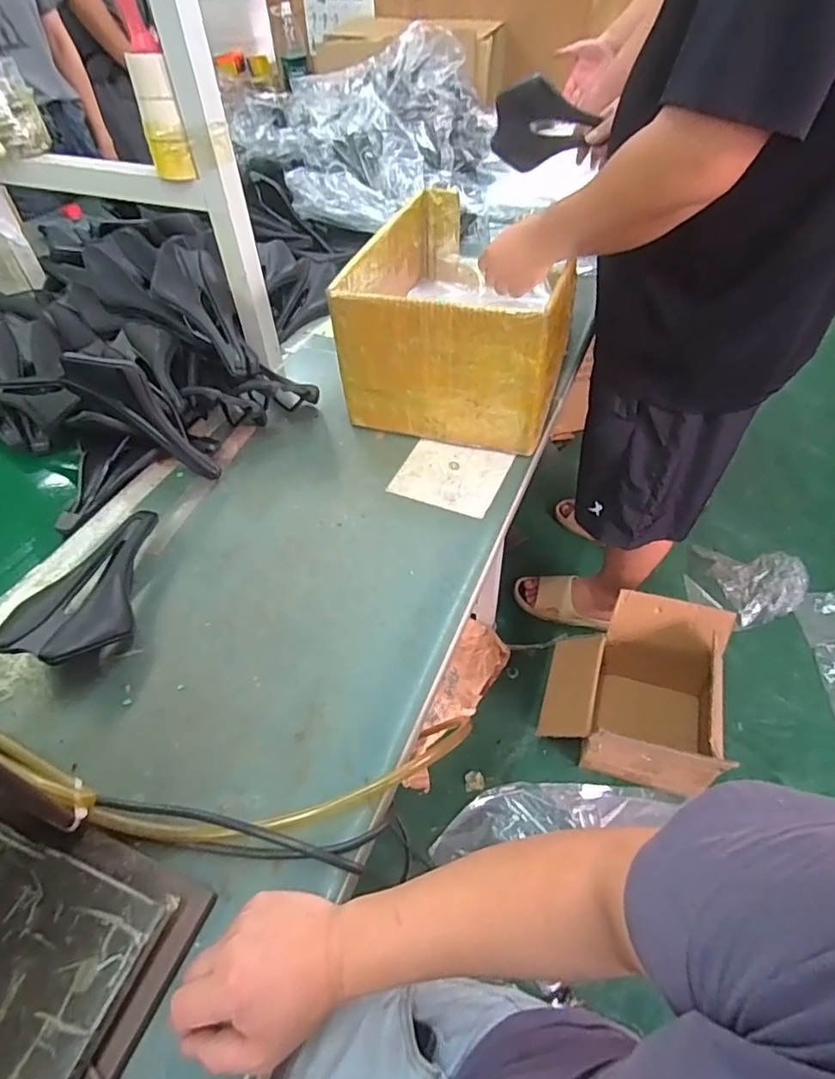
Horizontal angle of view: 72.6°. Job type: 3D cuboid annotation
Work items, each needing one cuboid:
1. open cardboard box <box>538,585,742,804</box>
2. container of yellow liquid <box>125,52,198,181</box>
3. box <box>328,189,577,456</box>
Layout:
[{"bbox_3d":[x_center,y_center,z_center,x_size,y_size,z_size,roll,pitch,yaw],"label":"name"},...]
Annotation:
[{"bbox_3d":[0.460,0.320,1.220,0.342,0.265,0.322,13,50,14],"label":"open cardboard box"},{"bbox_3d":[-0.344,-0.565,0.765,0.050,0.134,0.050,-19,50,-14],"label":"container of yellow liquid"},{"bbox_3d":[0.088,-0.371,0.920,0.302,0.212,0.422,12,50,13],"label":"box"}]

